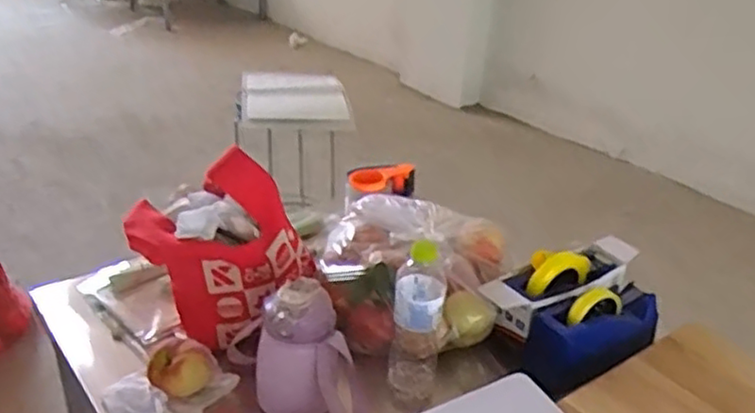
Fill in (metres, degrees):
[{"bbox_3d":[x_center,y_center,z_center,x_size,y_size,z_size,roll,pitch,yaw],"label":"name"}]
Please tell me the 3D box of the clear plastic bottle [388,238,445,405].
[{"bbox_3d":[0.053,0.156,0.904,0.069,0.233,0.065,5,27,3],"label":"clear plastic bottle"}]

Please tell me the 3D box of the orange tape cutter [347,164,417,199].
[{"bbox_3d":[0.010,-0.057,1.455,0.146,0.069,0.057,2,27,-3],"label":"orange tape cutter"}]

